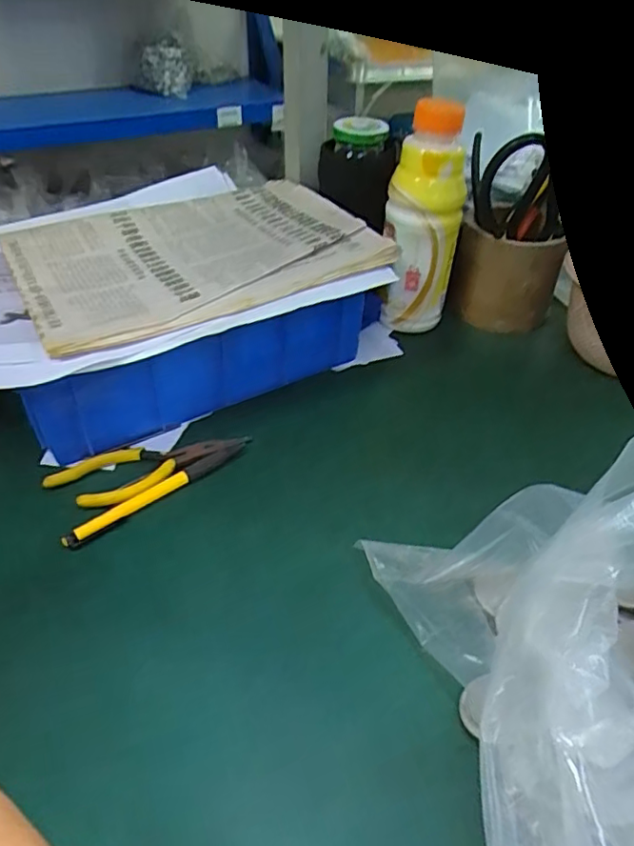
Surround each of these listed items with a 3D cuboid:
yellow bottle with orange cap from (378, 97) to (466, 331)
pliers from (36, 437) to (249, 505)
[{"bbox_3d":[0.092,-0.169,0.536,0.066,0.200,0.052,8,41,8],"label":"yellow bottle with orange cap"},{"bbox_3d":[-0.119,0.032,0.436,0.143,0.008,0.047,-17,44,-21],"label":"pliers"}]

